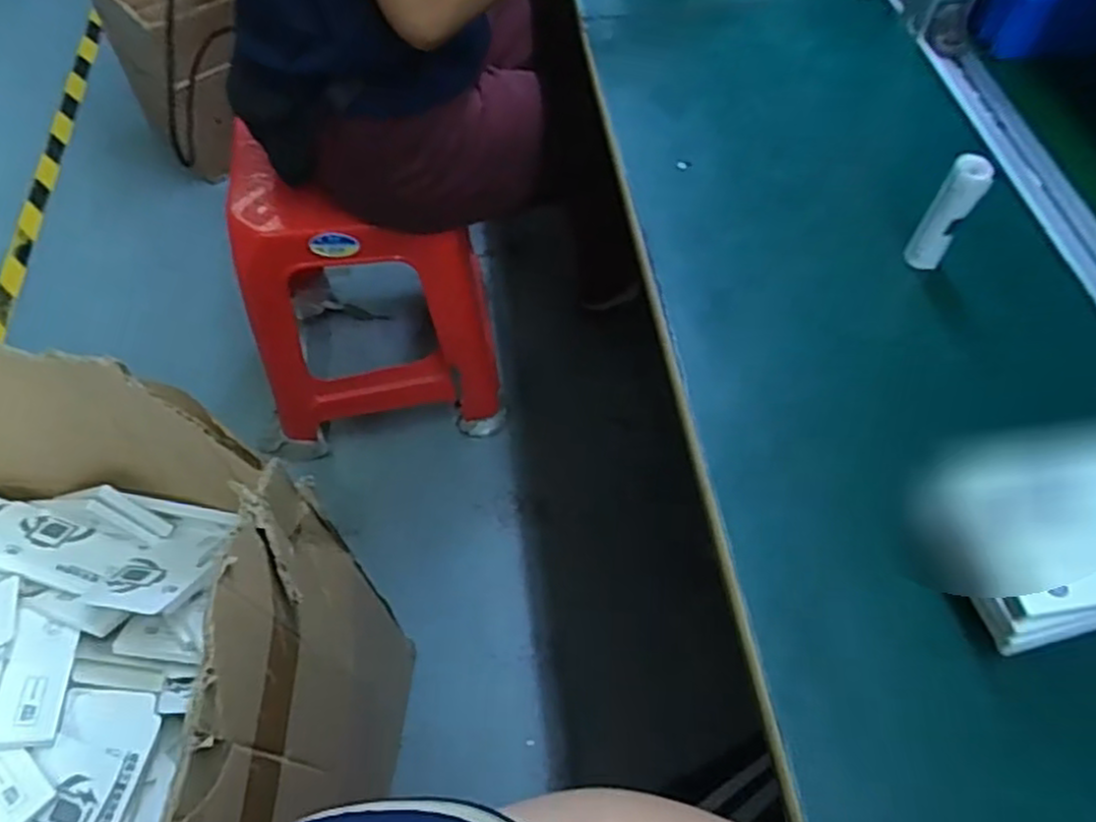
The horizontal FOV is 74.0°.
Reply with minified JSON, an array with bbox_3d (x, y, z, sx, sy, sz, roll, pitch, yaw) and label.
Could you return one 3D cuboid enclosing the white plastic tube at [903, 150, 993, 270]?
[{"bbox_3d":[0.271,-0.133,0.494,0.026,0.082,0.022,32,63,16],"label":"white plastic tube"}]

